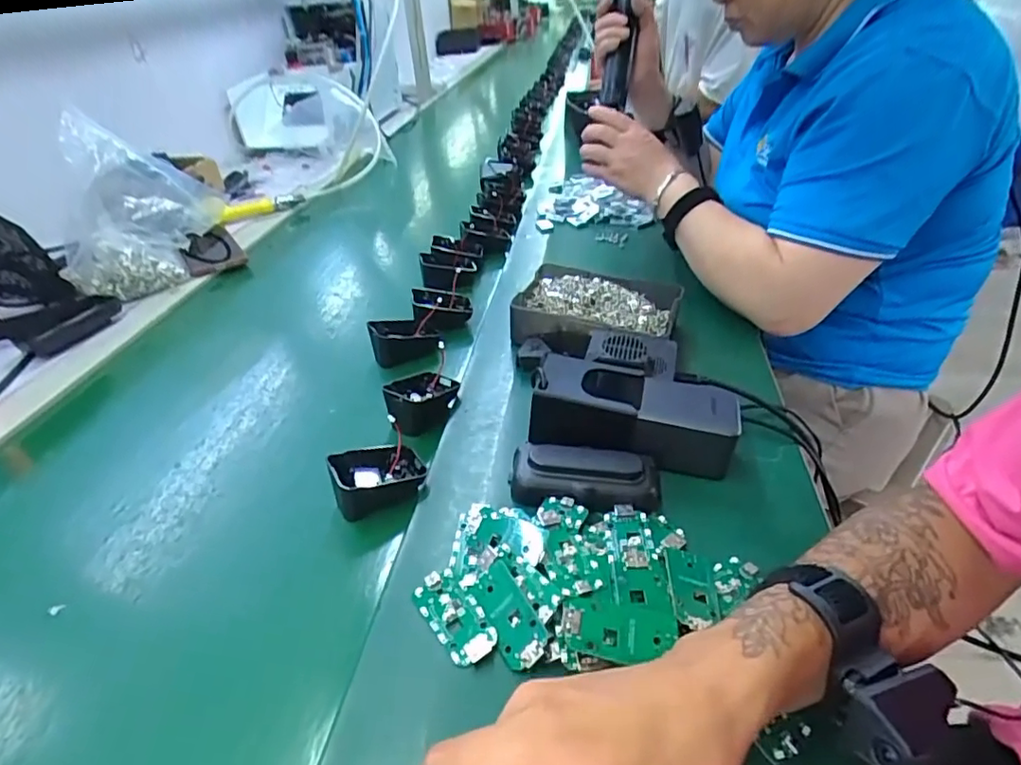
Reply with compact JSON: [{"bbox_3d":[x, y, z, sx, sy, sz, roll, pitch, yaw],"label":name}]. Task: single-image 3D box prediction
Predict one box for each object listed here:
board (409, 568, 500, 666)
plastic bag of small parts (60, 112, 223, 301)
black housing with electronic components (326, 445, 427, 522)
[{"bbox_3d":[-0.034,0.143,0.349,0.029,0.008,0.063,-24,42,-28],"label":"board"},{"bbox_3d":[-0.474,-0.204,0.715,0.203,0.198,0.104,9,37,14],"label":"plastic bag of small parts"},{"bbox_3d":[-0.099,0.066,0.434,0.068,0.033,0.048,-15,38,-18],"label":"black housing with electronic components"}]

